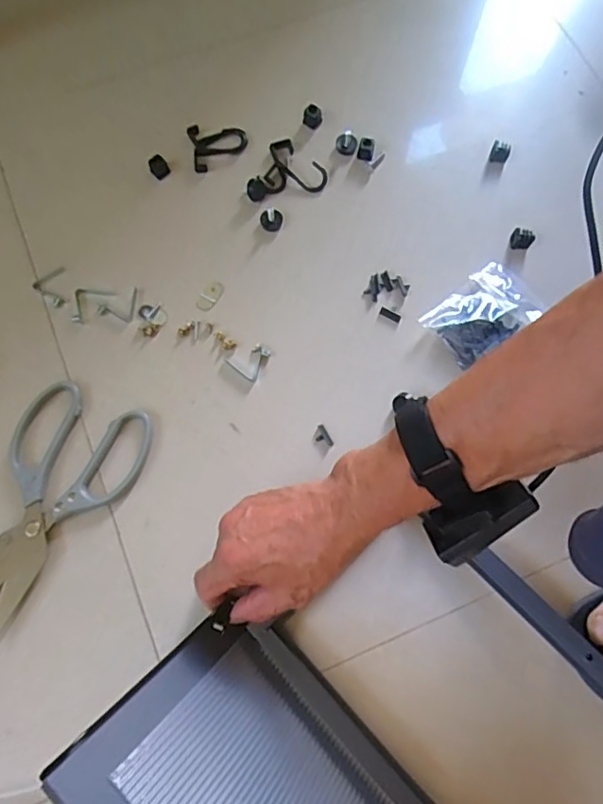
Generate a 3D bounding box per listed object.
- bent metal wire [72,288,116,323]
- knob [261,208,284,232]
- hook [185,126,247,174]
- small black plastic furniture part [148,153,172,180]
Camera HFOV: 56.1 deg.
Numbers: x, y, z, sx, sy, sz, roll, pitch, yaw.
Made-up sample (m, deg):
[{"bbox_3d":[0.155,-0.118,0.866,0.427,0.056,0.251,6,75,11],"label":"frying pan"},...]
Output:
[{"bbox_3d":[-0.185,-0.086,0.503,0.034,0.004,0.033,3,72,0],"label":"bent metal wire"},{"bbox_3d":[-0.028,-0.171,0.531,0.020,0.014,0.020,0,72,-1],"label":"knob"},{"bbox_3d":[-0.081,-0.253,0.561,0.056,0.011,0.048,-13,73,-5],"label":"hook"},{"bbox_3d":[-0.138,-0.229,0.550,0.019,0.021,0.015,-22,74,-7],"label":"small black plastic furniture part"}]

